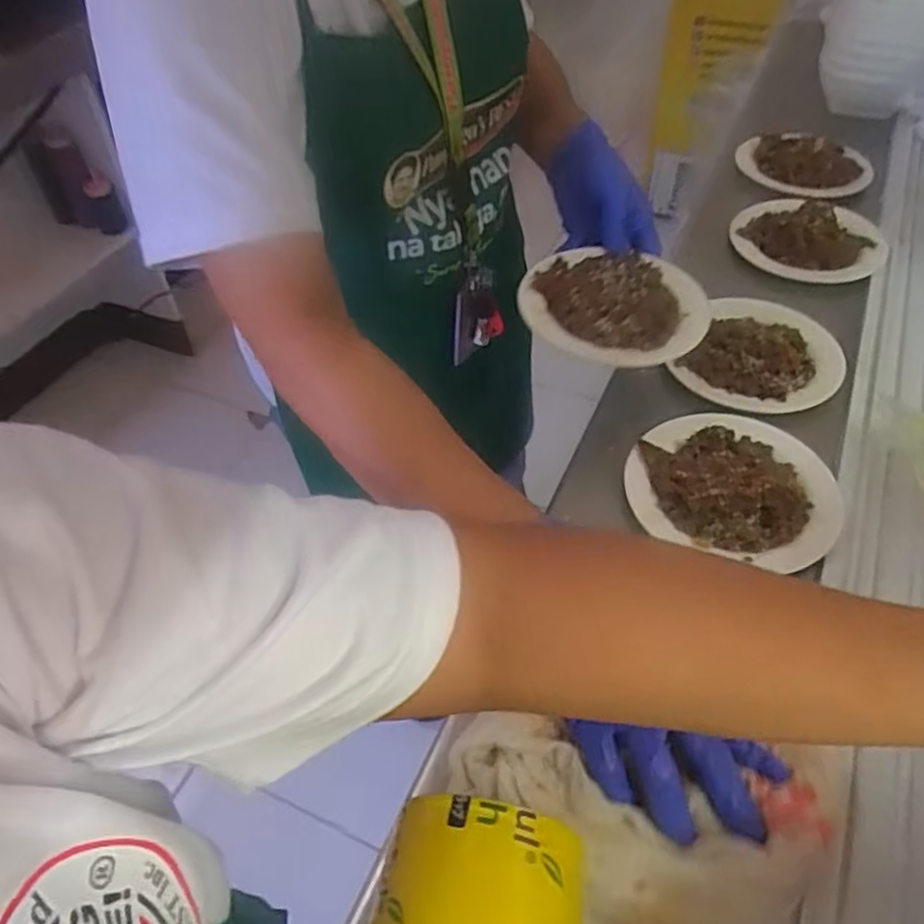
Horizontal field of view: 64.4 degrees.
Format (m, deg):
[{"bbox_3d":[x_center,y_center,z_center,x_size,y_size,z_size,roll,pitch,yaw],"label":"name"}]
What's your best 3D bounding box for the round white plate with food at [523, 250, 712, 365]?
[{"bbox_3d":[0.119,-0.125,0.581,0.143,0.027,0.119,8,51,13],"label":"round white plate with food"}]

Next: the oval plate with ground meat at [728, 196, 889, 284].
[{"bbox_3d":[0.358,-0.235,0.758,0.144,0.019,0.130,25,56,25],"label":"oval plate with ground meat"}]

